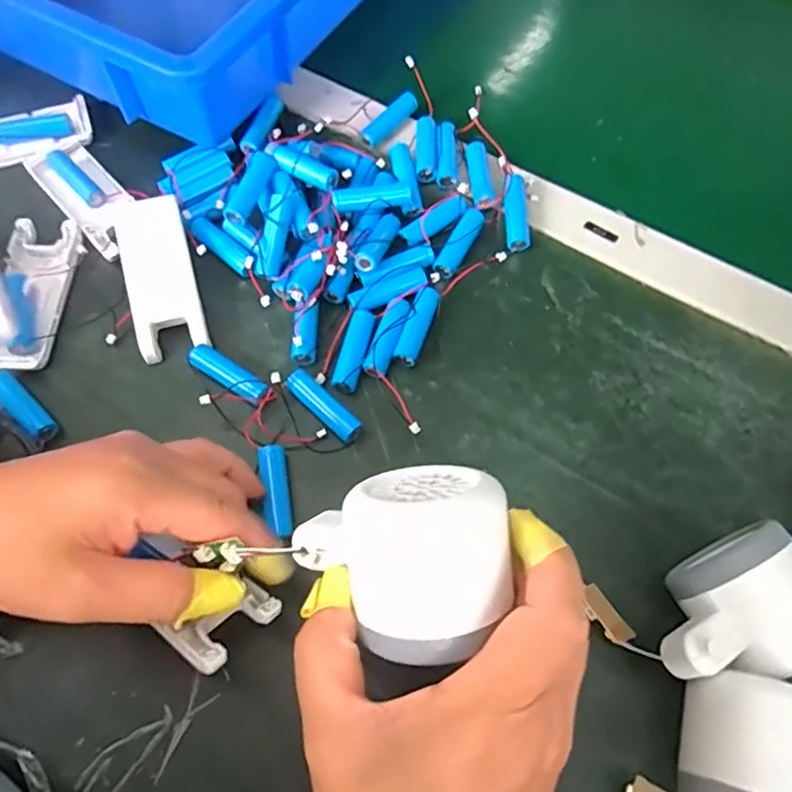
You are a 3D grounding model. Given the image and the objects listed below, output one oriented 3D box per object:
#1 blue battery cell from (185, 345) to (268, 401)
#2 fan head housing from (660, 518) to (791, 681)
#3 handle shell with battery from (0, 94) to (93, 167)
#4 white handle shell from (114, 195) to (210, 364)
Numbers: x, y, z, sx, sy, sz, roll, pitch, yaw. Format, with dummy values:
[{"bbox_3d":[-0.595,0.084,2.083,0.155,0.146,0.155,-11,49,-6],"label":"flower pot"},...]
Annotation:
[{"bbox_3d":[-0.096,-0.013,0.342,0.051,0.013,0.016,34,69,13],"label":"blue battery cell"},{"bbox_3d":[0.150,0.100,0.276,0.071,0.054,0.057,-23,69,-11],"label":"fan head housing"},{"bbox_3d":[-0.267,-0.180,0.416,0.104,0.014,0.041,-19,68,-10],"label":"handle shell with battery"},{"bbox_3d":[-0.145,-0.077,0.361,0.040,0.019,0.106,-15,67,-9],"label":"white handle shell"}]

